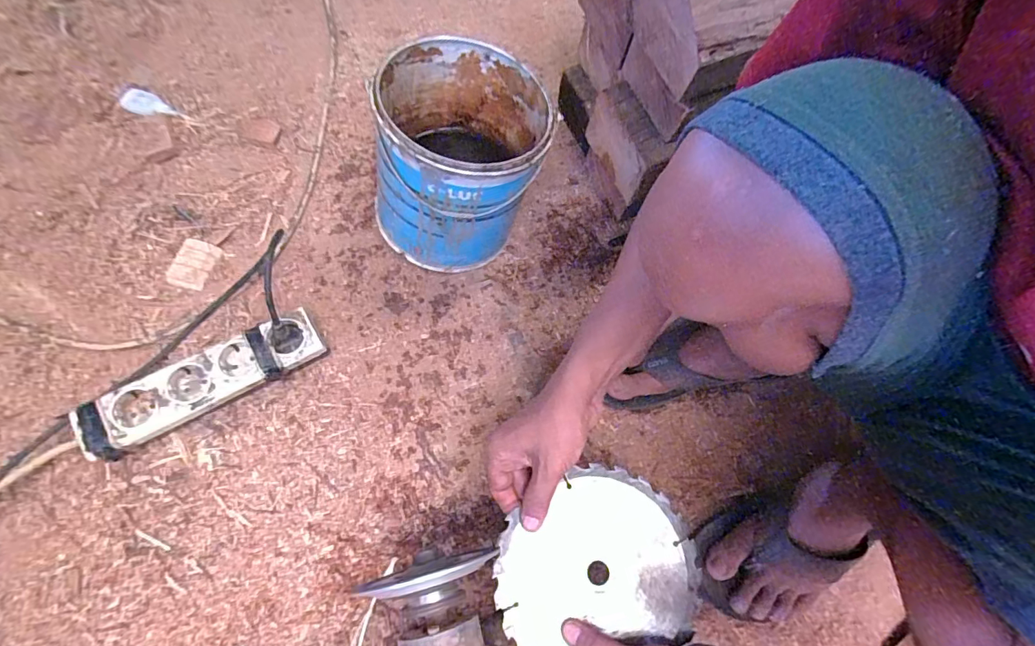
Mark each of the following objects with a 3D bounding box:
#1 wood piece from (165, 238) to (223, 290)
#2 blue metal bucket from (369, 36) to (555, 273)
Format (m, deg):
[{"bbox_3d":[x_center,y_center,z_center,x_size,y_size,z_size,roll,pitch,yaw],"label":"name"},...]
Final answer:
[{"bbox_3d":[-0.414,-0.075,0.607,0.046,0.005,0.063,22,79,-10],"label":"wood piece"},{"bbox_3d":[-0.063,-0.187,0.559,0.189,0.211,0.202,8,70,2],"label":"blue metal bucket"}]

